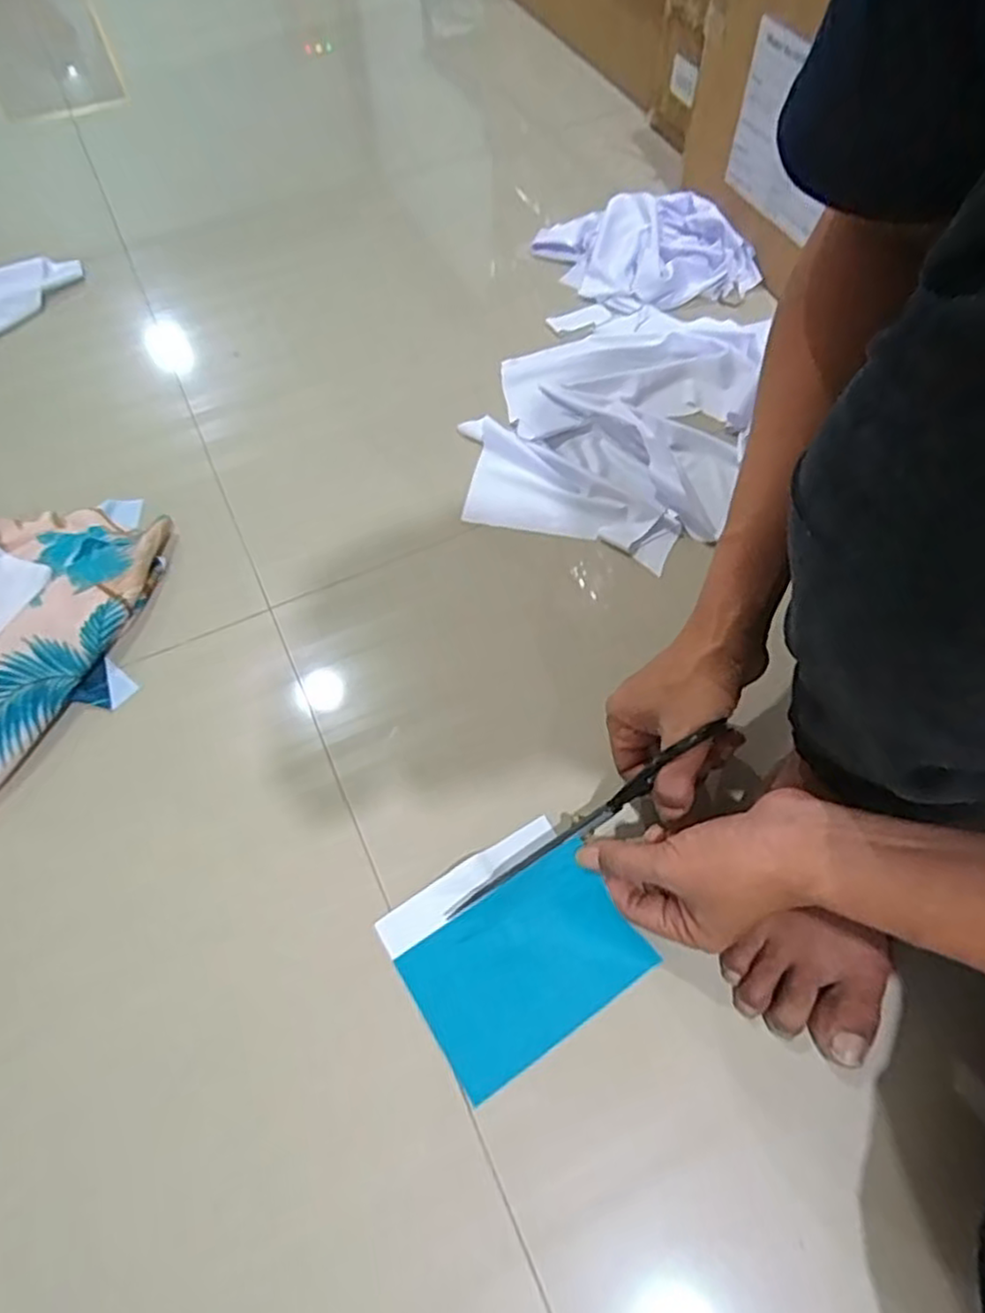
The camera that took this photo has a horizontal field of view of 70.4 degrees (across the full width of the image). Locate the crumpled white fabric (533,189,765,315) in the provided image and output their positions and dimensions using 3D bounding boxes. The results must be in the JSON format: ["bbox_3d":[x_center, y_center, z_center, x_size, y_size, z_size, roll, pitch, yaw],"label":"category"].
[{"bbox_3d":[0.174,-0.474,0.806,0.225,0.057,0.170,-9,60,-4],"label":"crumpled white fabric"}]

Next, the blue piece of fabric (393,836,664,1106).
[{"bbox_3d":[0.020,0.193,0.441,0.136,0.026,0.094,-30,64,-15],"label":"blue piece of fabric"}]

